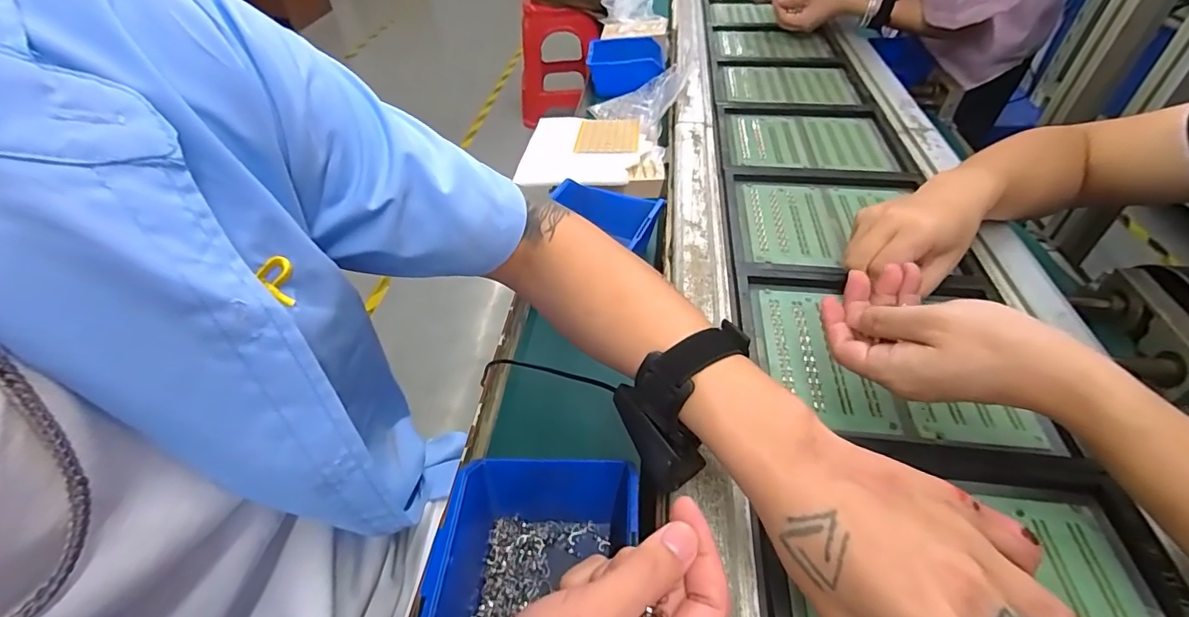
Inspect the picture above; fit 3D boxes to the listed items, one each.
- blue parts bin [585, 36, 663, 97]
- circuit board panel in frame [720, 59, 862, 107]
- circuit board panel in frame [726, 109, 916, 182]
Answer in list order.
[{"bbox_3d":[0.056,-0.445,0.927,0.133,0.058,0.145,2,45,4],"label":"blue parts bin"},{"bbox_3d":[0.292,-0.348,0.781,0.197,0.010,0.176,4,45,6],"label":"circuit board panel in frame"},{"bbox_3d":[0.272,-0.214,0.648,0.212,0.009,0.176,5,45,7],"label":"circuit board panel in frame"}]

